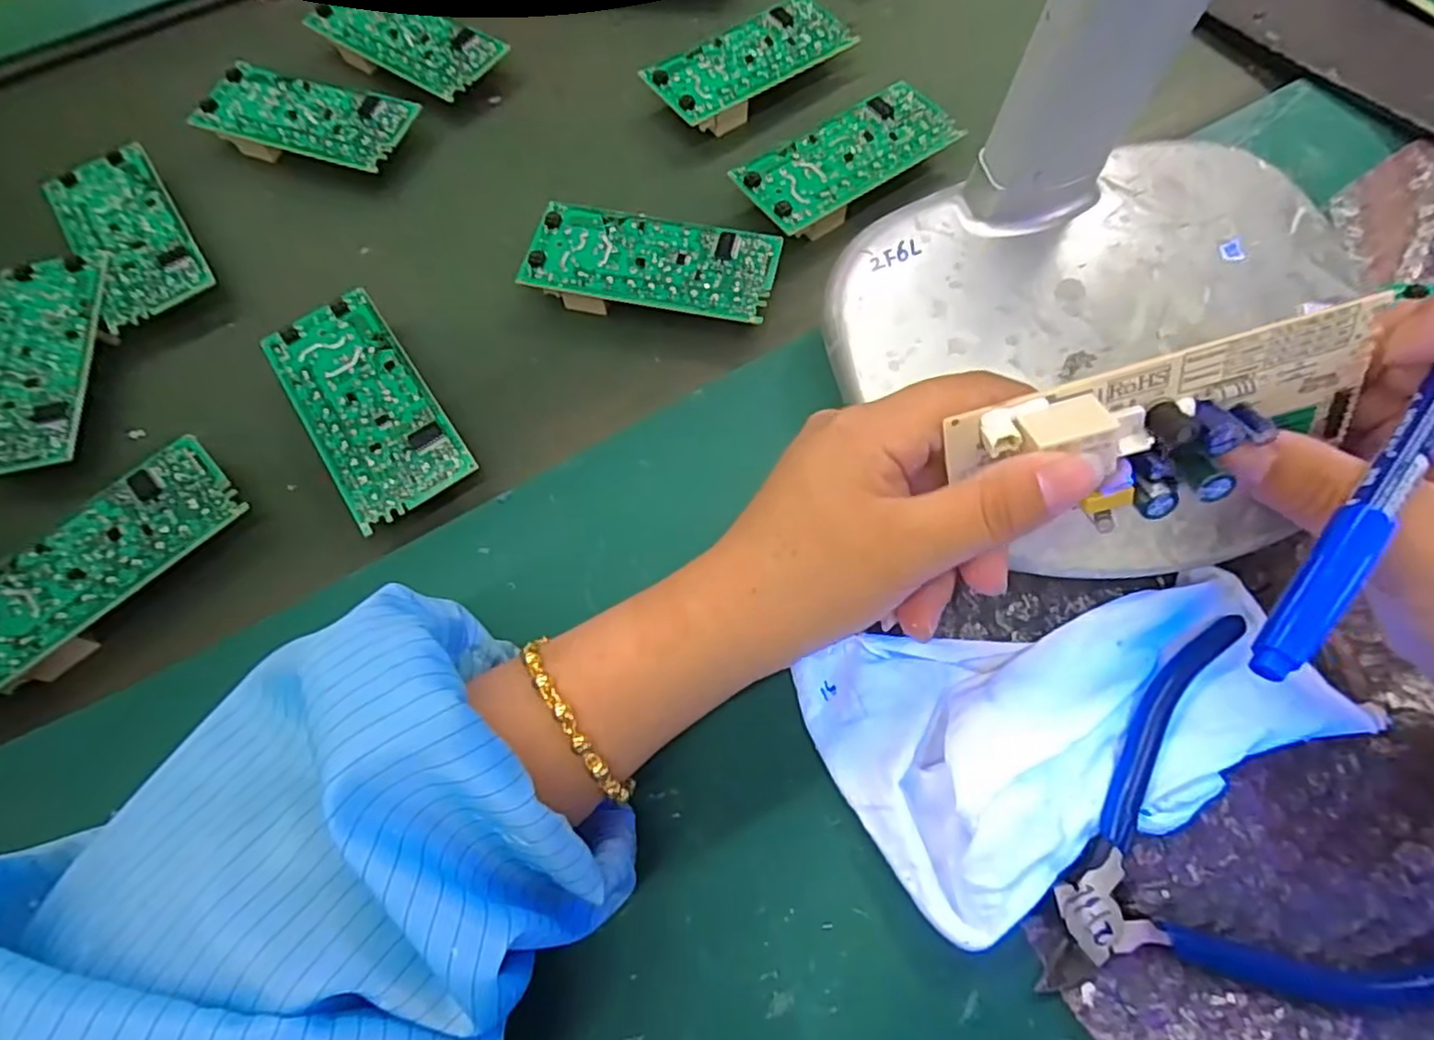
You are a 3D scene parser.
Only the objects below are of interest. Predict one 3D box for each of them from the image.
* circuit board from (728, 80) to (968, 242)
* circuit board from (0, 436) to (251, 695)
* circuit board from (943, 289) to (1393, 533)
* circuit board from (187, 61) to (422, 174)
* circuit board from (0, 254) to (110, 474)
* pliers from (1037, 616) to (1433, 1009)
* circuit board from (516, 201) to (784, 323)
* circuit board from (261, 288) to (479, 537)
[{"bbox_3d":[0.063,-0.171,0.328,0.106,0.022,0.045,-35,69,-11],"label":"circuit board"},{"bbox_3d":[-0.231,0.018,0.255,0.045,0.024,0.105,40,74,18],"label":"circuit board"},{"bbox_3d":[0.118,-0.023,0.178,0.104,0.034,0.031,-12,66,1],"label":"circuit board"},{"bbox_3d":[-0.209,-0.203,0.353,0.102,0.025,0.047,17,68,11],"label":"circuit board"},{"bbox_3d":[-0.291,-0.068,0.294,0.045,0.014,0.106,-11,66,-1],"label":"circuit board"},{"bbox_3d":[0.155,0.086,0.209,0.114,0.015,0.105,1,66,4],"label":"pliers"},{"bbox_3d":[-0.028,-0.112,0.306,0.106,0.021,0.049,11,67,8],"label":"circuit board"},{"bbox_3d":[-0.142,-0.045,0.280,0.048,0.019,0.104,-34,69,-11],"label":"circuit board"}]

